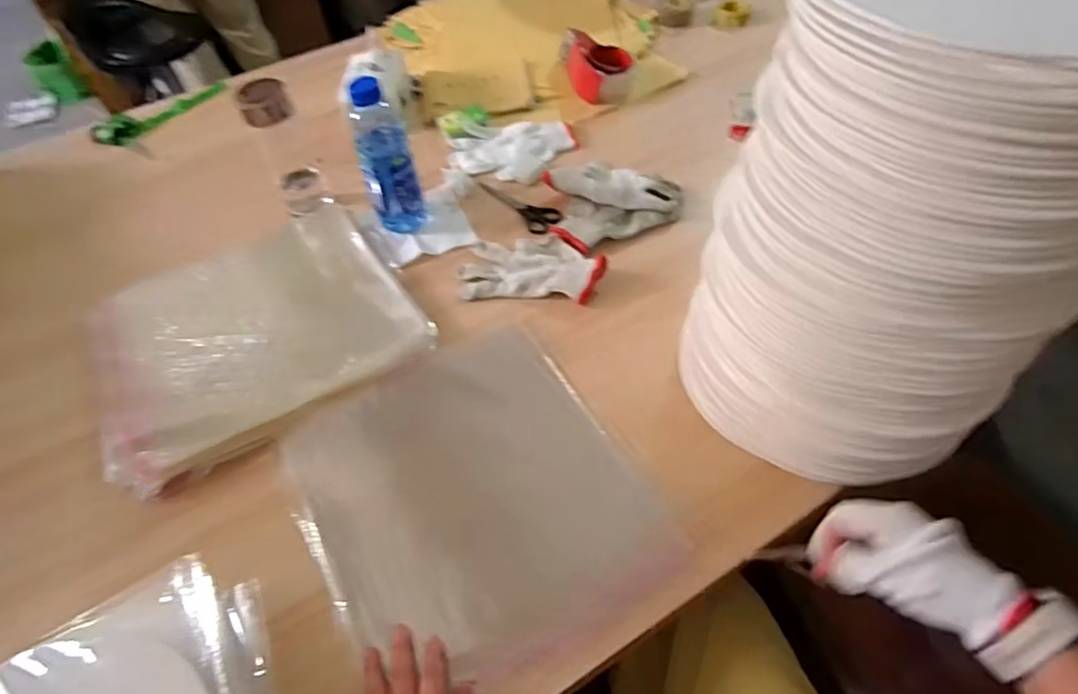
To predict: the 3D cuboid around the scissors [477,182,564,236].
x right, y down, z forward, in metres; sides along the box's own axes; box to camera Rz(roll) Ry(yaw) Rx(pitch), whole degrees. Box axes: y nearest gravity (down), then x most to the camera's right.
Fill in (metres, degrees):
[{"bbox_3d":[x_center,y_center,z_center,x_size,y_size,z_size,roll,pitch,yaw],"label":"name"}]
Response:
[{"bbox_3d":[-0.026,-0.210,0.860,0.052,0.006,0.150,-33,57,-20],"label":"scissors"}]

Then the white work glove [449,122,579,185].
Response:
[{"bbox_3d":[-0.041,-0.306,0.927,0.191,0.018,0.136,1,52,5],"label":"white work glove"}]

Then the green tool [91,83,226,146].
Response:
[{"bbox_3d":[-0.677,-0.422,1.073,0.071,0.024,0.237,34,62,26],"label":"green tool"}]

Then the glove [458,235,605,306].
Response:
[{"bbox_3d":[-0.008,-0.107,0.761,0.178,0.028,0.105,3,53,7],"label":"glove"}]

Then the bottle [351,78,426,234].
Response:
[{"bbox_3d":[-0.196,-0.244,0.772,0.063,0.199,0.059,-17,53,-9],"label":"bottle"}]

